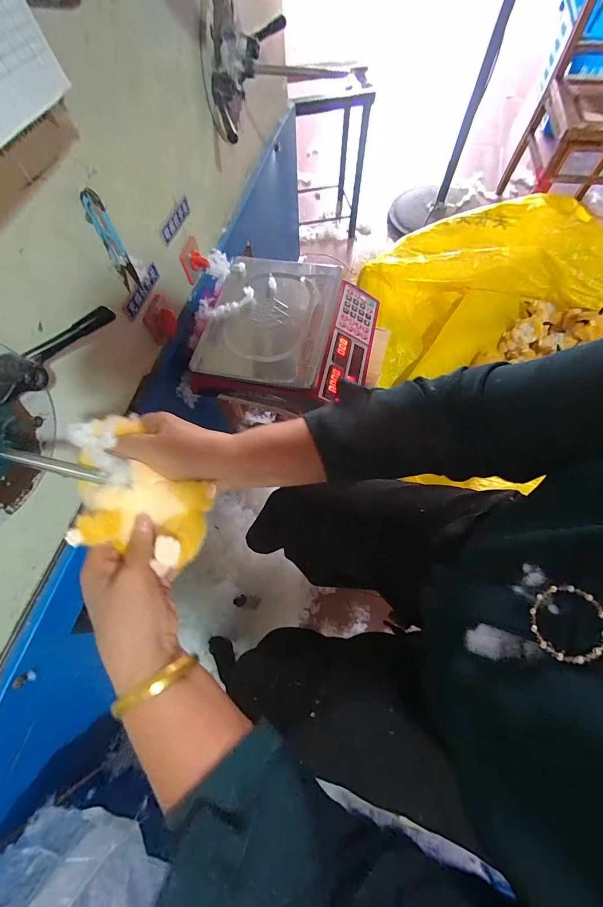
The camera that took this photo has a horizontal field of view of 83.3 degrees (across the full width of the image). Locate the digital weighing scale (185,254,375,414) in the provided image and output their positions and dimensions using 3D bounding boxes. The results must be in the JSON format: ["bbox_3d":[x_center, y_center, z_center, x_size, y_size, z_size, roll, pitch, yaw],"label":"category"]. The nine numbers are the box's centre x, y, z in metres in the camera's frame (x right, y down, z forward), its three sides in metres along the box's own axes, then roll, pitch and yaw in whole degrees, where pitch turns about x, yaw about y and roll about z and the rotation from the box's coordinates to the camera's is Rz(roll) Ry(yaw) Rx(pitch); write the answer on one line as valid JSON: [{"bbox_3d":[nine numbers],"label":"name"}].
[{"bbox_3d":[-0.020,-0.230,0.662,0.307,0.096,0.293,11,66,7],"label":"digital weighing scale"}]

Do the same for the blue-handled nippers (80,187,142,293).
[{"bbox_3d":[-0.238,-0.266,0.427,0.024,0.109,0.025,-31,68,-12],"label":"blue-handled nippers"}]

